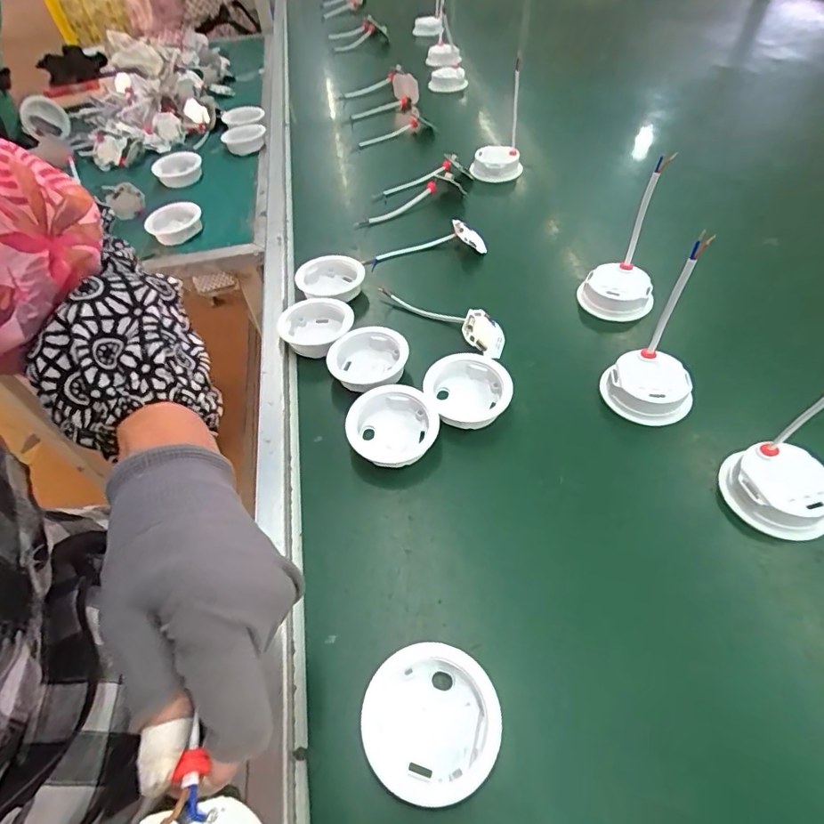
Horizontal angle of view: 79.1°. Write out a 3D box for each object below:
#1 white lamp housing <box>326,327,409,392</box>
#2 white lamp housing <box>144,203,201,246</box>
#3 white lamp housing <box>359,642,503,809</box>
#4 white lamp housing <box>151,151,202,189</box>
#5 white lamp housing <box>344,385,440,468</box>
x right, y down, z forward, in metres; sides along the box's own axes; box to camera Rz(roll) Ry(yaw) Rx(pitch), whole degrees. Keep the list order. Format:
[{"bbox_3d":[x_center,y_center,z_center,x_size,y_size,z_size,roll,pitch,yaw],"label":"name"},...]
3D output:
[{"bbox_3d":[-0.039,-0.047,0.454,0.070,0.032,0.069,-1,53,2],"label":"white lamp housing"},{"bbox_3d":[-0.316,-0.253,0.665,0.061,0.024,0.067,-1,53,2],"label":"white lamp housing"},{"bbox_3d":[0.011,0.172,0.277,0.071,0.025,0.071,-1,53,2],"label":"white lamp housing"},{"bbox_3d":[-0.365,-0.380,0.780,0.072,0.025,0.069,-19,54,-11],"label":"white lamp housing"},{"bbox_3d":[-0.017,0.012,0.407,0.065,0.029,0.065,-1,53,2],"label":"white lamp housing"}]

